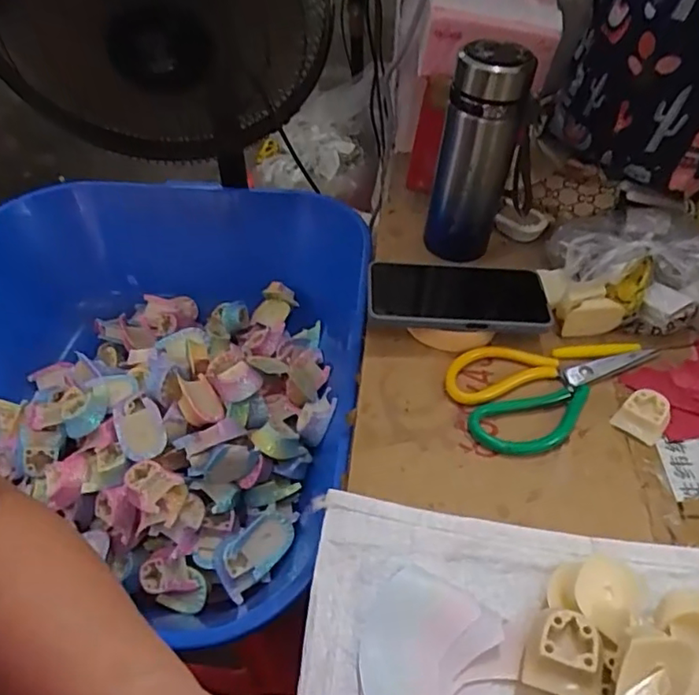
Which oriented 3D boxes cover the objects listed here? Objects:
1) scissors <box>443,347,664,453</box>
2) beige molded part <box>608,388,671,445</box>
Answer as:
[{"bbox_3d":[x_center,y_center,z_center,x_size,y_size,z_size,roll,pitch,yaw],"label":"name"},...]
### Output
[{"bbox_3d":[0.181,0.029,0.508,0.186,0.013,0.103,-16,48,-13],"label":"scissors"},{"bbox_3d":[0.242,0.054,0.482,0.041,0.016,0.037,-34,55,-27],"label":"beige molded part"}]

